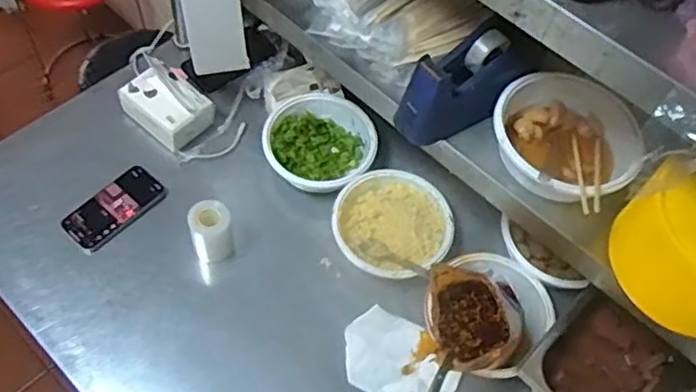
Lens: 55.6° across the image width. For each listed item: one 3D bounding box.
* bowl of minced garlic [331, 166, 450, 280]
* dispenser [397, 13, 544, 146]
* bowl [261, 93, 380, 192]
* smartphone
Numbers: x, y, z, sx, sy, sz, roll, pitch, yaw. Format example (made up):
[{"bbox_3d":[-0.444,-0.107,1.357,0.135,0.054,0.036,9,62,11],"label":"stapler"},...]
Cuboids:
[{"bbox_3d":[0.065,0.042,0.957,0.162,0.055,0.163,2,58,-3],"label":"bowl of minced garlic"},{"bbox_3d":[0.147,-0.138,0.784,0.177,0.096,0.071,-26,64,-19],"label":"dispenser"},{"bbox_3d":[-0.044,-0.081,1.031,0.165,0.055,0.167,2,58,-3],"label":"bowl"},{"bbox_3d":[-0.343,0.016,0.974,0.147,0.008,0.075,-39,69,-24],"label":"smartphone"}]

